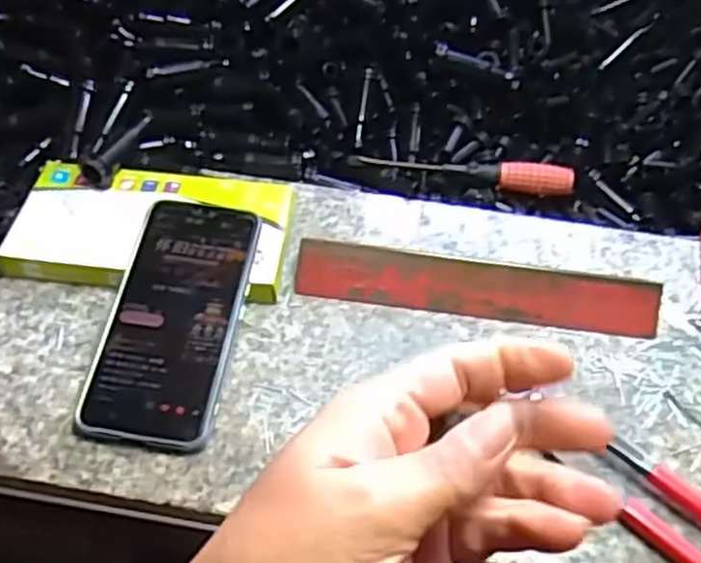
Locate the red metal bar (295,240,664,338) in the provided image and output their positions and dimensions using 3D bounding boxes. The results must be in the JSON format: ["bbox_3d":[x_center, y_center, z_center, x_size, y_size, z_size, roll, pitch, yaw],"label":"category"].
[{"bbox_3d":[0.081,0.003,0.472,0.228,0.031,0.031,8,48,4],"label":"red metal bar"}]

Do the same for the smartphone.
[{"bbox_3d":[-0.103,0.019,0.439,0.076,0.007,0.157,7,60,5],"label":"smartphone"}]

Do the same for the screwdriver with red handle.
[{"bbox_3d":[0.084,-0.086,0.556,0.163,0.019,0.016,9,49,5],"label":"screwdriver with red handle"}]

